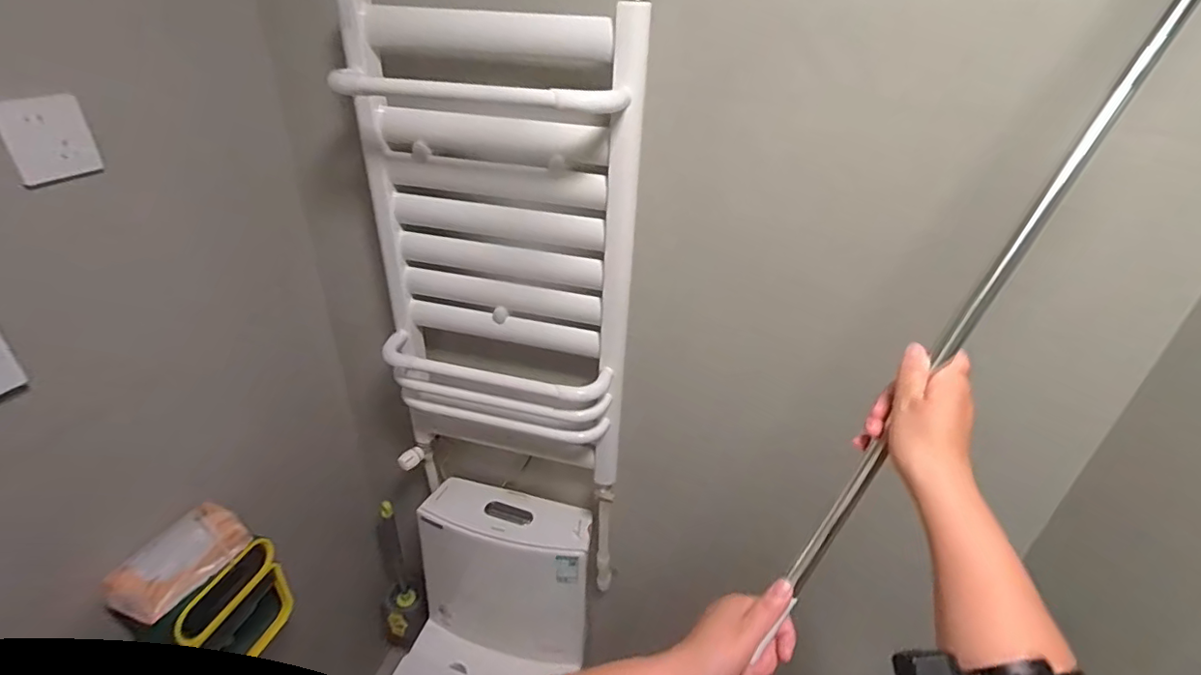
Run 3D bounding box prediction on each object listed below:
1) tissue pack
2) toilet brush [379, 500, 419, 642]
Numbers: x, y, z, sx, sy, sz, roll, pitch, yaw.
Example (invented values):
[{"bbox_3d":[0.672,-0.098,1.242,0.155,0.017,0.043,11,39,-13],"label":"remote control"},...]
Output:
[{"bbox_3d":[-0.618,0.328,0.806,0.063,0.080,0.163,17,33,22],"label":"tissue pack"},{"bbox_3d":[-0.528,0.570,1.380,0.083,0.470,0.103,-13,34,-25],"label":"toilet brush"}]

